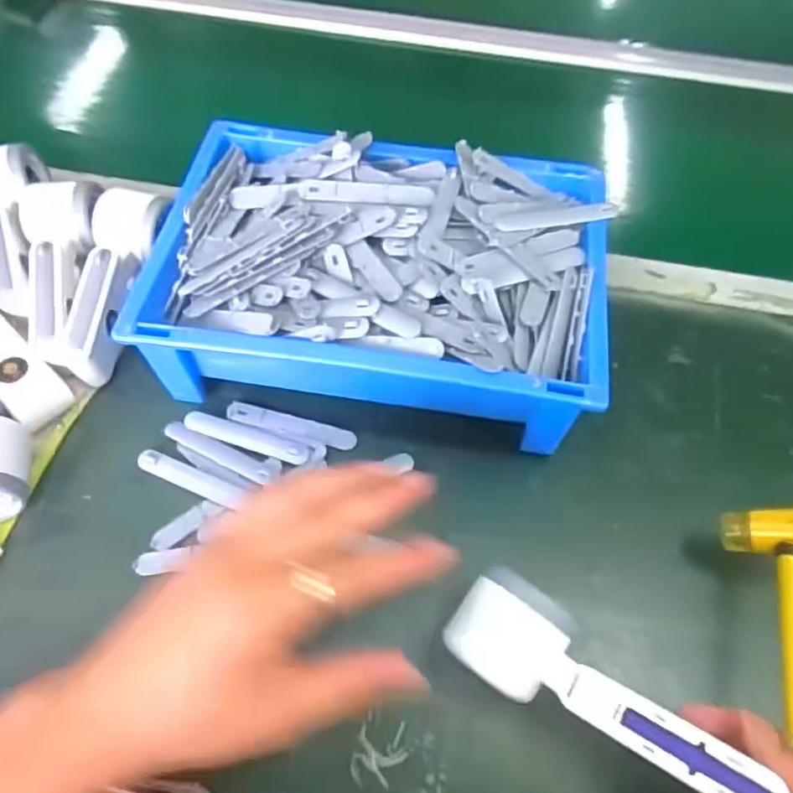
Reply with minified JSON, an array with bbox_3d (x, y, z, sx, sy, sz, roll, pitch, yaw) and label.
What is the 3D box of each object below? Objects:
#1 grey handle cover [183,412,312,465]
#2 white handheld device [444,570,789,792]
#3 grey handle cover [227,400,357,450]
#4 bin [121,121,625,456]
[{"bbox_3d":[-0.106,0.028,0.436,0.094,0.006,0.017,17,59,8],"label":"grey handle cover"},{"bbox_3d":[0.101,0.145,0.303,0.160,0.022,0.051,24,59,33],"label":"white handheld device"},{"bbox_3d":[-0.076,0.021,0.445,0.095,0.006,0.018,15,58,6],"label":"grey handle cover"},{"bbox_3d":[-0.013,-0.084,0.455,0.307,0.098,0.216,10,58,3],"label":"bin"}]

